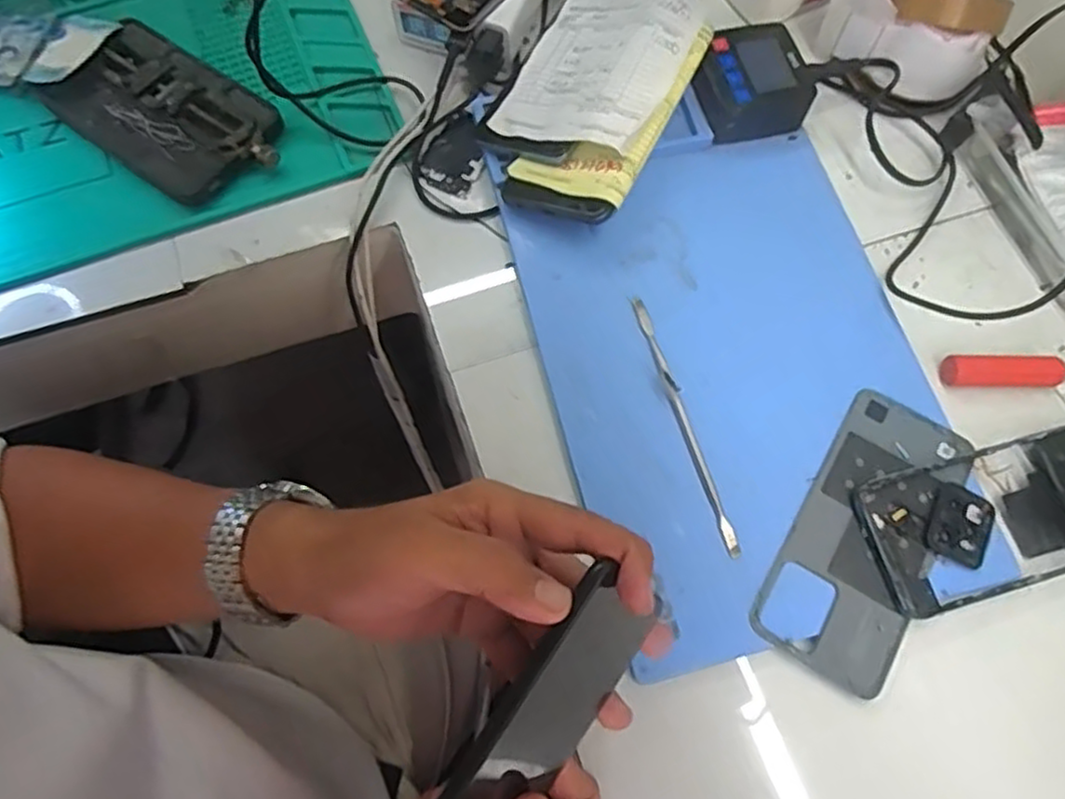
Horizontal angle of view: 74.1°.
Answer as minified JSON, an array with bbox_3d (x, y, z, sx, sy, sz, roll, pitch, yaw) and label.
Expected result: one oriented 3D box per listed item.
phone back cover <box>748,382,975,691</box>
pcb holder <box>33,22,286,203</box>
[{"bbox_3d":[0.185,0.073,0.389,0.073,0.007,0.160,31,72,10],"label":"phone back cover"},{"bbox_3d":[-0.243,-0.192,0.474,0.158,0.022,0.090,36,73,12],"label":"pcb holder"}]

